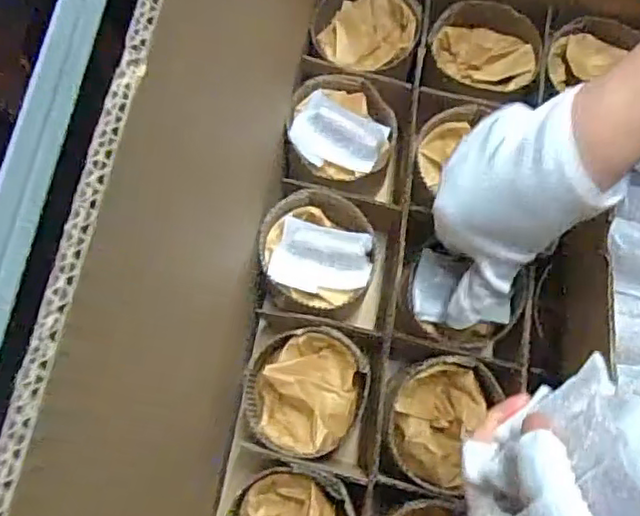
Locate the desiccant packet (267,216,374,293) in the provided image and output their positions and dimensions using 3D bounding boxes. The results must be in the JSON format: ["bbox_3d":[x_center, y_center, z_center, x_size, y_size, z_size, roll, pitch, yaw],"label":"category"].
[{"bbox_3d":[0.002,0.000,0.453,0.069,0.008,0.051,16,77,4],"label":"desiccant packet"}]

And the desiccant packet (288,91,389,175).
[{"bbox_3d":[0.013,-0.095,0.481,0.070,0.016,0.052,27,78,7],"label":"desiccant packet"}]

